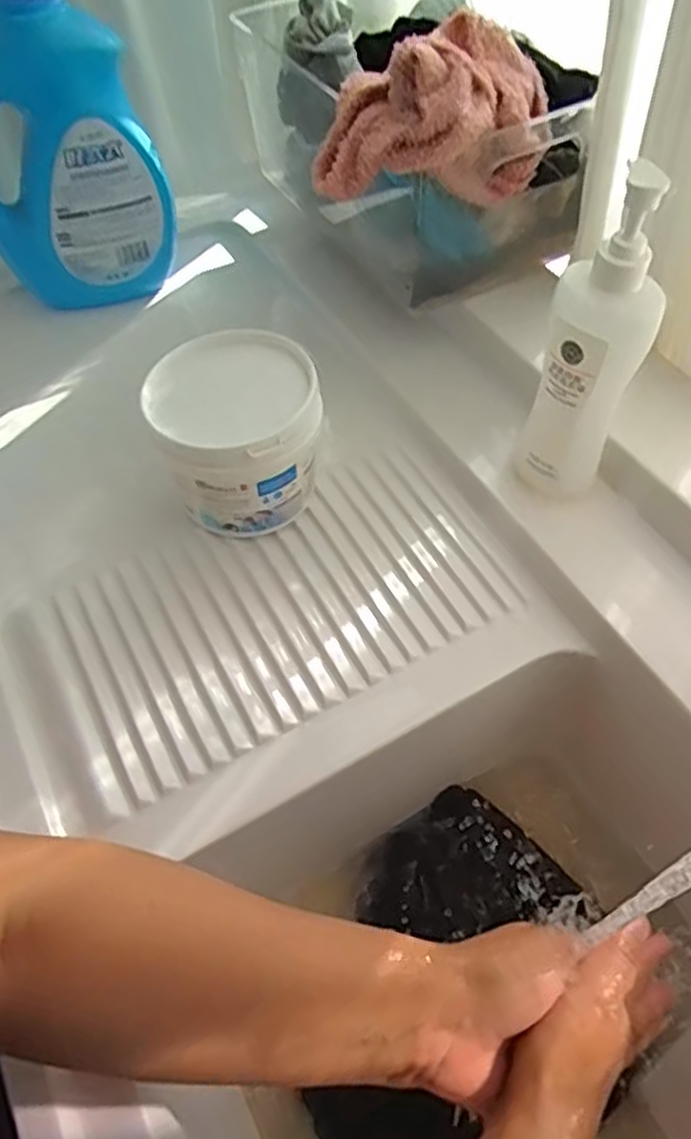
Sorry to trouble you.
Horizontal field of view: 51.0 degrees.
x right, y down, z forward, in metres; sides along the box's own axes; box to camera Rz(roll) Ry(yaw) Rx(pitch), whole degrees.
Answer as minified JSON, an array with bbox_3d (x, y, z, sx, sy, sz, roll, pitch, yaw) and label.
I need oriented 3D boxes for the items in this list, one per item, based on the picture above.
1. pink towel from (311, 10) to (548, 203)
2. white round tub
[{"bbox_3d":[0.066,-0.334,0.532,0.148,0.095,0.154,17,58,14],"label":"pink towel"},{"bbox_3d":[-0.078,-0.098,0.542,0.113,0.108,0.114,-2,56,2],"label":"white round tub"}]

